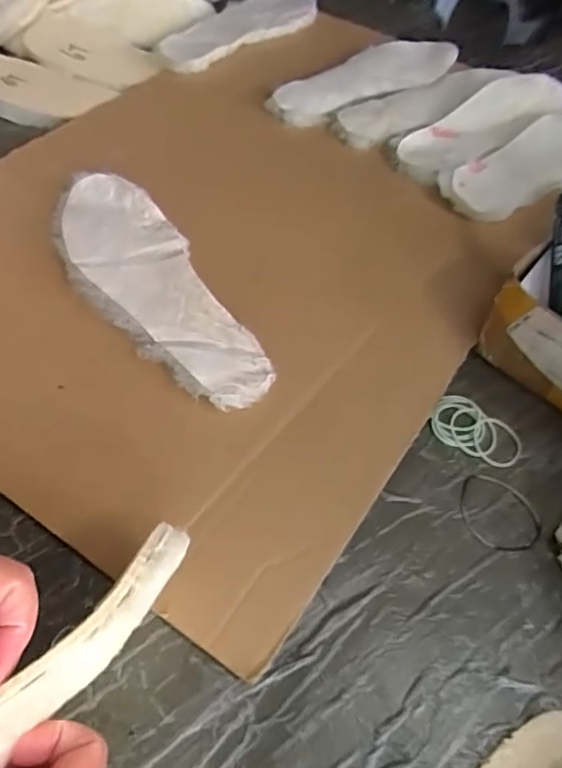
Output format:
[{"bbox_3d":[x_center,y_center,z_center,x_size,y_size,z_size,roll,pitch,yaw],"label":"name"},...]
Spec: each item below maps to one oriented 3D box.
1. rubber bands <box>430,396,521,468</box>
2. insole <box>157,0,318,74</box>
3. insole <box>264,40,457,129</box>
[{"bbox_3d":[0.161,0.037,0.484,0.073,0.008,0.050,27,55,15],"label":"rubber bands"},{"bbox_3d":[-0.055,-0.493,0.810,0.099,0.015,0.277,39,61,21],"label":"insole"},{"bbox_3d":[0.111,-0.387,0.744,0.285,0.010,0.098,-36,63,-25],"label":"insole"}]

